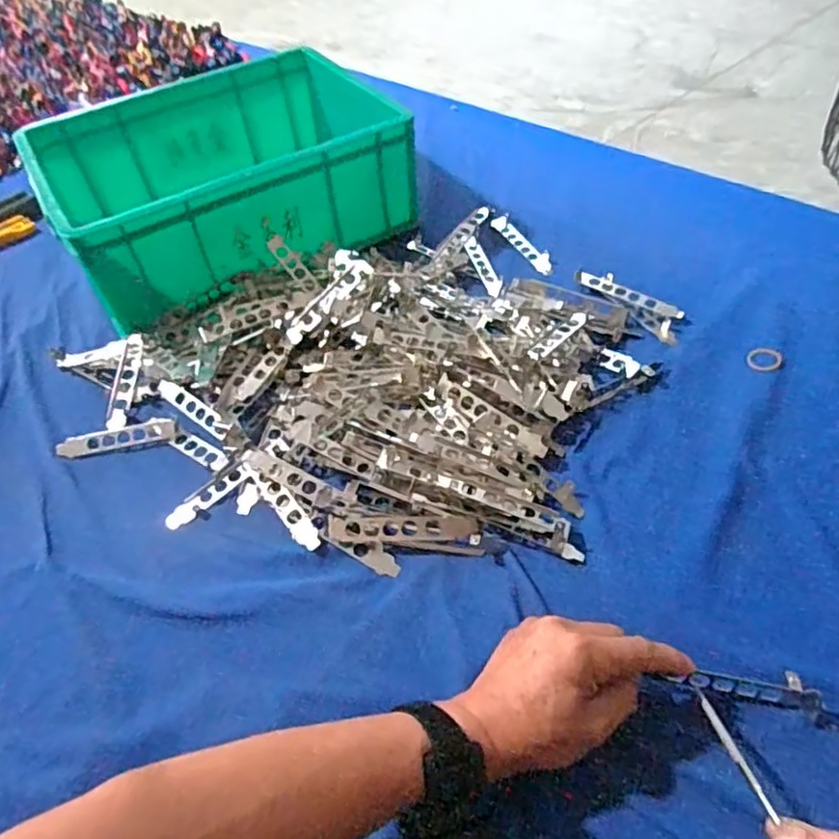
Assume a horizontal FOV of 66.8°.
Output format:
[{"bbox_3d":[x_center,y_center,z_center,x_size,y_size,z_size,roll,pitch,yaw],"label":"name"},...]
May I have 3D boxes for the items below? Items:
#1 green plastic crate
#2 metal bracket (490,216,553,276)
[{"bbox_3d":[-0.248,-0.305,0.813,0.399,0.138,0.307,-27,51,-17],"label":"green plastic crate"},{"bbox_3d":[0.125,-0.215,0.784,0.023,0.014,0.121,-22,50,-14],"label":"metal bracket"}]

